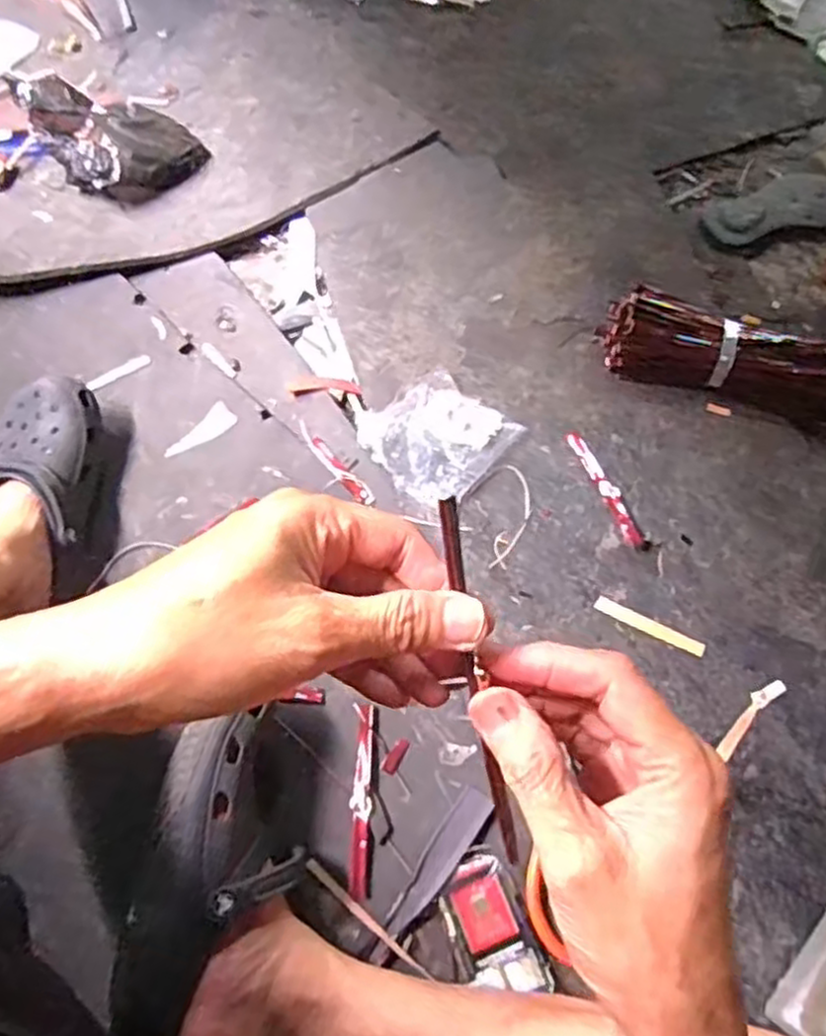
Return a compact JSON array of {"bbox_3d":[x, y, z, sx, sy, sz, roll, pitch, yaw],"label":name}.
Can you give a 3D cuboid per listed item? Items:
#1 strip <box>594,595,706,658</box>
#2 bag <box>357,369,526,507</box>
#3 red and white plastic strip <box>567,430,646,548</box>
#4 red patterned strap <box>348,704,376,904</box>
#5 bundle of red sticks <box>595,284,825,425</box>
[{"bbox_3d":[0.214,0.098,0.678,0.100,0.006,0.014,27,67,7],"label":"strip"},{"bbox_3d":[0.025,-0.082,0.744,0.121,0.034,0.134,39,69,12],"label":"bag"},{"bbox_3d":[0.186,-0.031,0.728,0.017,0.006,0.138,-16,69,-12],"label":"red and white plastic strip"},{"bbox_3d":[-0.042,0.229,0.612,0.017,0.014,0.146,2,63,-1],"label":"red patterned strap"},{"bbox_3d":[0.324,-0.167,0.780,0.253,0.054,0.081,17,66,6],"label":"bundle of red sticks"}]

